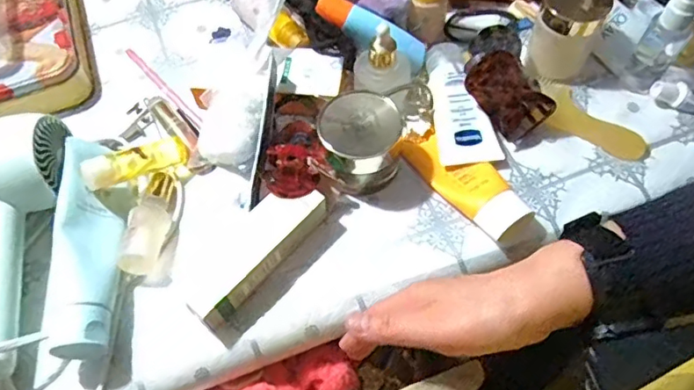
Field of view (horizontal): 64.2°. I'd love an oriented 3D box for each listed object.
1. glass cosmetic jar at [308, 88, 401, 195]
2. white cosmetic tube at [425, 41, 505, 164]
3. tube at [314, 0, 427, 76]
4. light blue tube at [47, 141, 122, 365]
[{"bbox_3d":[0.010,-0.042,0.449,0.061,0.052,0.067,-1,60,2],"label":"glass cosmetic jar"},{"bbox_3d":[0.097,-0.081,0.479,0.049,0.031,0.115,-7,60,-2],"label":"white cosmetic tube"},{"bbox_3d":[0.022,-0.146,0.494,0.107,0.021,0.028,27,64,-3],"label":"tube"},{"bbox_3d":[-0.193,0.036,0.421,0.040,0.050,0.174,-8,60,-2],"label":"light blue tube"}]

